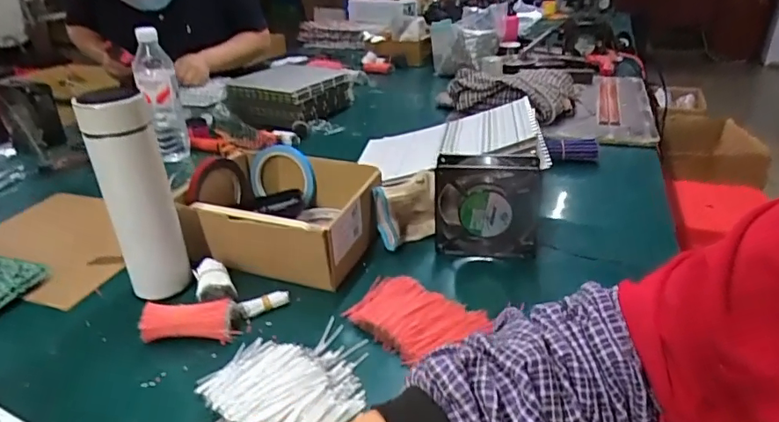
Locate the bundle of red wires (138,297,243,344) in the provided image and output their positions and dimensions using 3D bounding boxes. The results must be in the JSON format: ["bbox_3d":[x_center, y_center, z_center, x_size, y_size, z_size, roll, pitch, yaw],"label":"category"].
[{"bbox_3d":[-0.201,0.112,0.519,0.094,0.033,0.030,-1,26,2],"label":"bundle of red wires"}]

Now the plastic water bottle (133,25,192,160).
[{"bbox_3d":[-0.420,-0.212,0.938,0.065,0.226,0.074,-13,30,-20],"label":"plastic water bottle"}]

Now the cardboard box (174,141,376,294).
[{"bbox_3d":[-0.132,-0.002,0.656,0.220,0.082,0.180,8,28,20],"label":"cardboard box"}]

